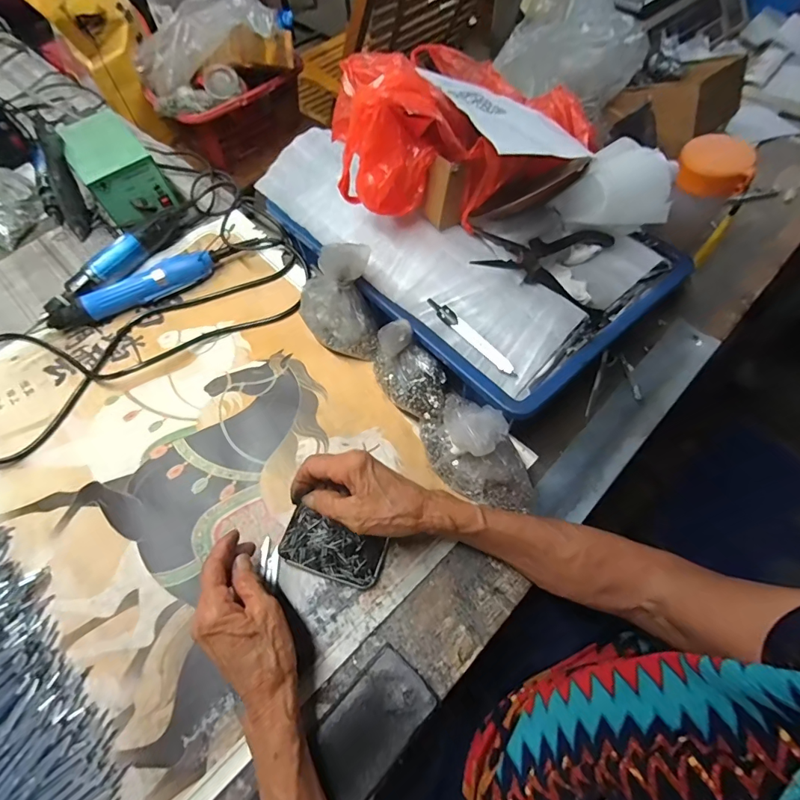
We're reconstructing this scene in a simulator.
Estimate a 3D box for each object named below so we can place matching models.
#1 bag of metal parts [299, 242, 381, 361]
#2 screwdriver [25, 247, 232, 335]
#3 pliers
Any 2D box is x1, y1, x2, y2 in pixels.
[{"bbox_3d":[-0.072,-0.111,0.476,0.088,0.123,0.086,-5,60,0],"label":"bag of metal parts"},{"bbox_3d":[-0.341,-0.144,0.560,0.250,0.037,0.045,-23,61,-10],"label":"screwdriver"},{"bbox_3d":[0.142,-0.129,0.428,0.145,0.026,0.084,3,85,-19],"label":"pliers"}]

